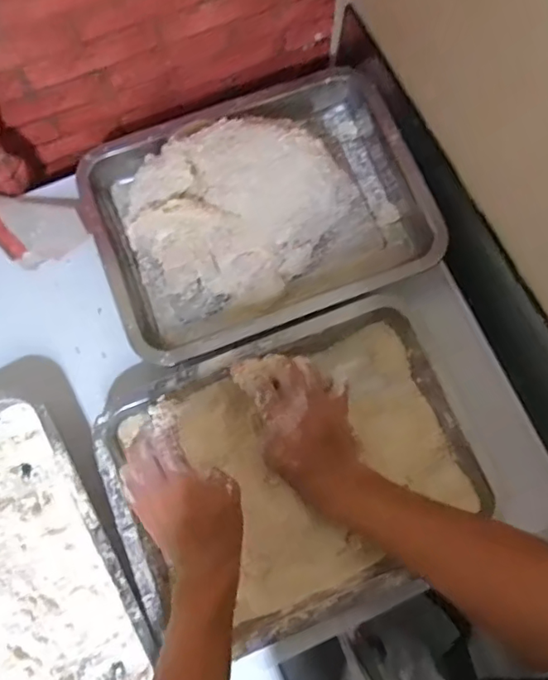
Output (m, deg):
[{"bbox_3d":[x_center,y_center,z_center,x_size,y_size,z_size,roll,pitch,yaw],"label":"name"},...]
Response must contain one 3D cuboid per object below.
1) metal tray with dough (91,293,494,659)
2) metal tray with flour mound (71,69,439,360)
[{"bbox_3d":[0.019,0.128,0.526,0.339,0.041,0.265,-22,77,-6],"label":"metal tray with dough"},{"bbox_3d":[-0.017,-0.147,0.555,0.342,0.114,0.254,-21,77,-6],"label":"metal tray with flour mound"}]

